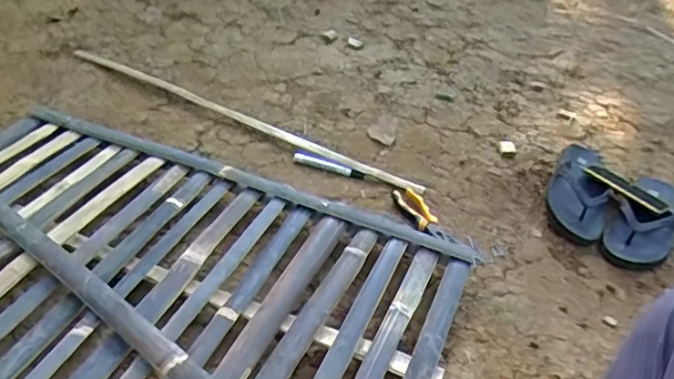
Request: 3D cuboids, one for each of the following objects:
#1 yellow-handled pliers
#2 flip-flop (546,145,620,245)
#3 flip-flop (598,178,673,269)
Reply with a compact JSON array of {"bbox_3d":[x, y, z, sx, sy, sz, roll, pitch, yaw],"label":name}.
[{"bbox_3d":[0.156,0.049,1.028,0.049,0.027,0.164,-14,41,-24],"label":"yellow-handled pliers"},{"bbox_3d":[0.471,-0.008,1.114,0.113,0.059,0.277,20,39,19],"label":"flip-flop"},{"bbox_3d":[0.566,0.052,1.059,0.106,0.053,0.270,26,41,25],"label":"flip-flop"}]

